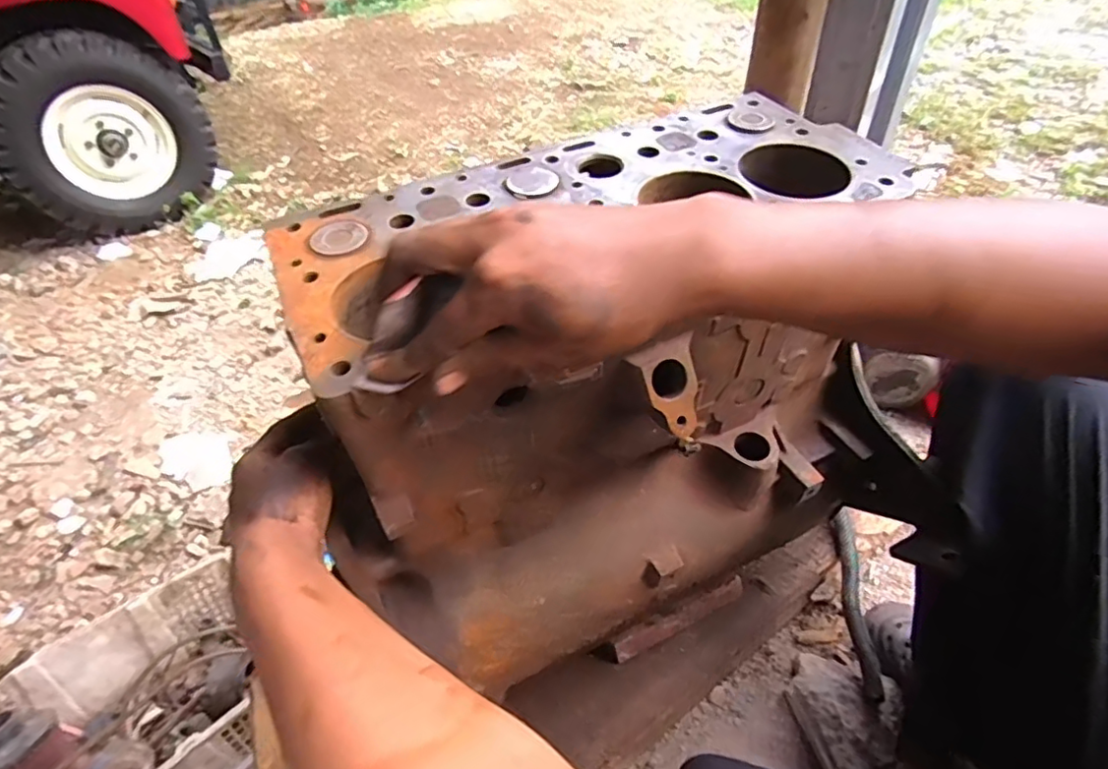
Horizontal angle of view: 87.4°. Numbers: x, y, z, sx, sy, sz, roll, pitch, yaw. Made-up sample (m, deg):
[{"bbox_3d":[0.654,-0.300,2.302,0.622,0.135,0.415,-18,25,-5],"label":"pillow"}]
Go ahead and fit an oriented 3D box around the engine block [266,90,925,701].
[{"bbox_3d":[0.038,0.015,0.498,0.434,0.346,0.214,-21,48,-15],"label":"engine block"}]

